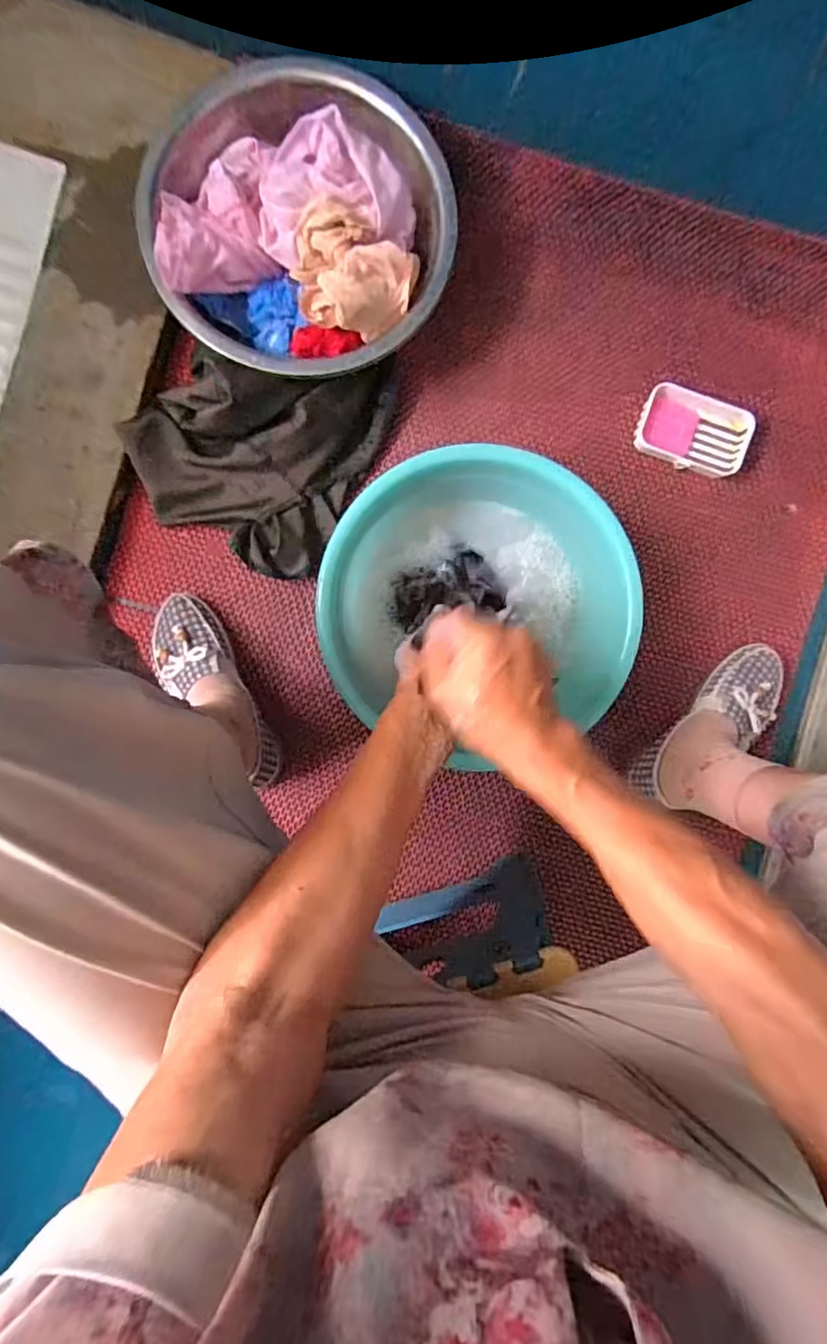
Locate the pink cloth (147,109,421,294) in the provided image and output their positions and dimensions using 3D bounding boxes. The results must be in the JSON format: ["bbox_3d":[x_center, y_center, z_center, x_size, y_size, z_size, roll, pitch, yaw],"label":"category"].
[{"bbox_3d":[-0.140,-0.492,0.605,0.259,0.082,0.142,-16,92,-3],"label":"pink cloth"}]

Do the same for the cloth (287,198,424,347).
[{"bbox_3d":[-0.067,-0.405,0.587,0.123,0.039,0.105,40,89,-3],"label":"cloth"}]

